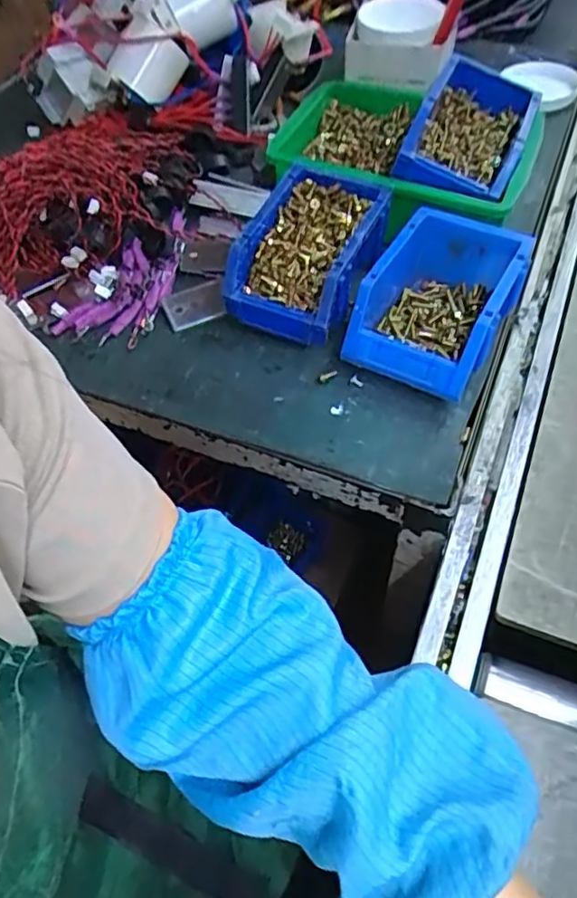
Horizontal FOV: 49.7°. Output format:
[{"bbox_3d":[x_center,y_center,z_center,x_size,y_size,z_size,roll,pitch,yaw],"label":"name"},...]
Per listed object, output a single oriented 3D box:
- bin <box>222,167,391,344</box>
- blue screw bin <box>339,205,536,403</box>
[{"bbox_3d":[0.019,-0.178,0.585,0.114,0.079,0.161,17,58,15],"label":"bin"},{"bbox_3d":[0.130,-0.124,0.540,0.111,0.079,0.156,24,60,19],"label":"blue screw bin"}]

